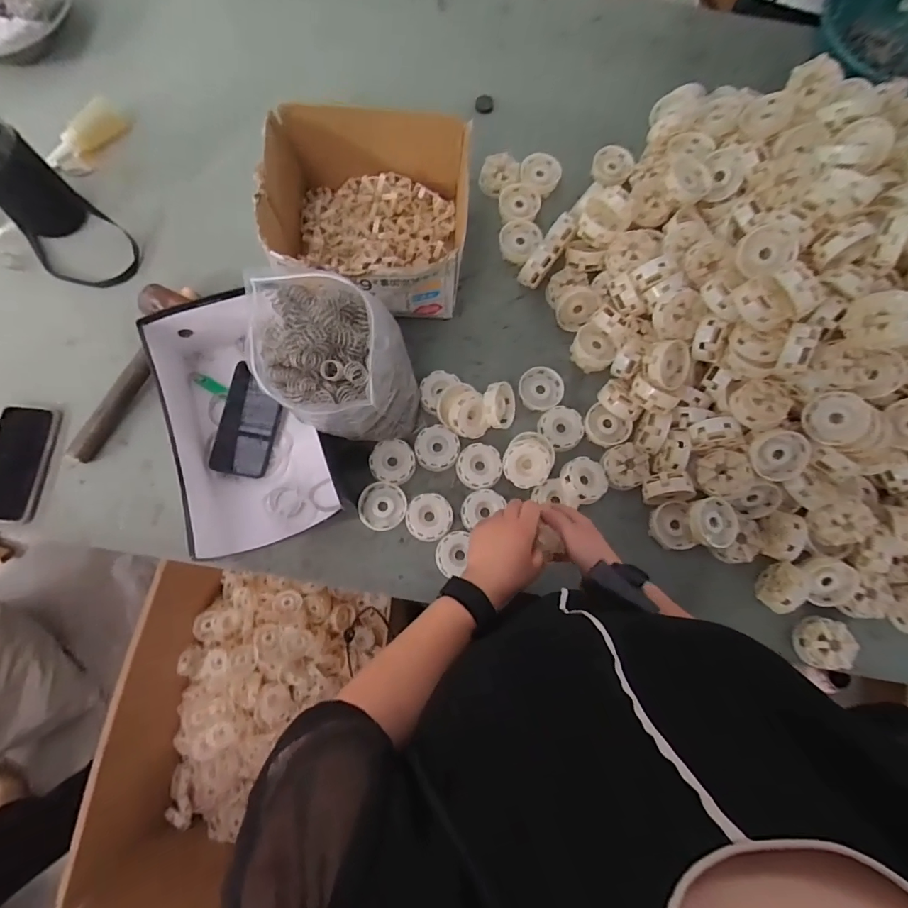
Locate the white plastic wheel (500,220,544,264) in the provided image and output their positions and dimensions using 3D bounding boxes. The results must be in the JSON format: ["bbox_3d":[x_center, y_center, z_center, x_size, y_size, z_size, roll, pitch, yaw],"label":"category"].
[{"bbox_3d":[0.107,-0.353,0.758,0.066,0.023,0.073,39,79,6],"label":"white plastic wheel"}]

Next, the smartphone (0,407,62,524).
[{"bbox_3d":[-0.622,0.012,0.645,0.083,0.011,0.162,7,78,0],"label":"smartphone"}]

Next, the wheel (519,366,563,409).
[{"bbox_3d":[0.136,-0.104,0.710,0.067,0.028,0.070,0,78,-2],"label":"wheel"}]

